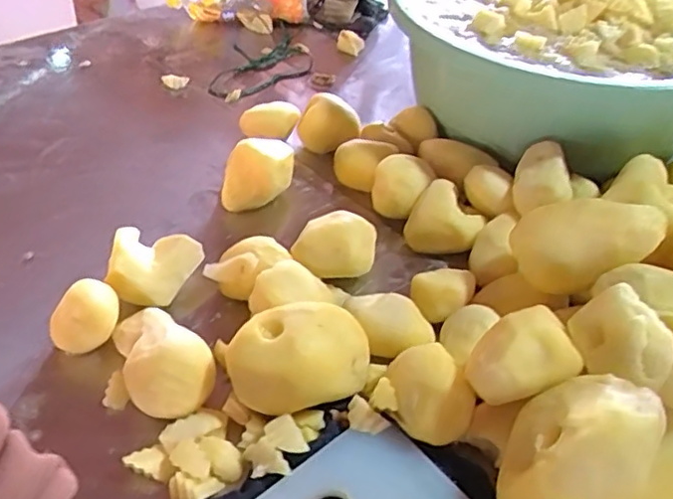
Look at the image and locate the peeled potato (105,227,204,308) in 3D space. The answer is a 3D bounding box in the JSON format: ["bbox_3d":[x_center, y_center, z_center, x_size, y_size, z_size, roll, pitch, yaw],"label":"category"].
[{"bbox_3d":[-0.156,0.015,0.534,0.070,0.041,0.070,2,42,-2],"label":"peeled potato"}]

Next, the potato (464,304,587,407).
[{"bbox_3d":[0.123,0.071,0.410,0.069,0.043,0.056,-23,49,-26],"label":"potato"}]

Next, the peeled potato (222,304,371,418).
[{"bbox_3d":[-0.027,0.076,0.454,0.104,0.053,0.075,-22,47,-21],"label":"peeled potato"}]

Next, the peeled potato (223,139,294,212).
[{"bbox_3d":[-0.078,-0.080,0.631,0.062,0.056,0.074,11,44,13],"label":"peeled potato"}]

